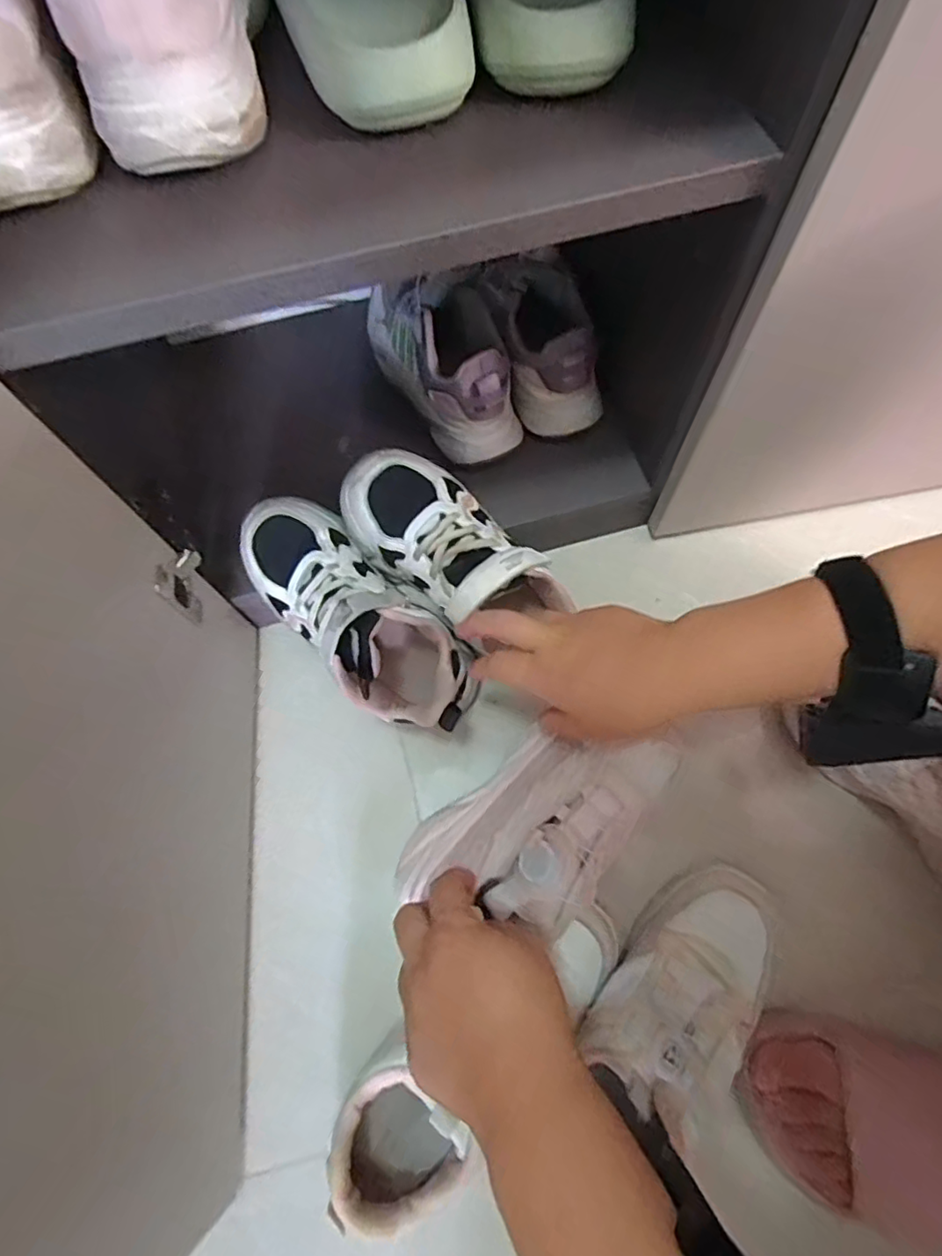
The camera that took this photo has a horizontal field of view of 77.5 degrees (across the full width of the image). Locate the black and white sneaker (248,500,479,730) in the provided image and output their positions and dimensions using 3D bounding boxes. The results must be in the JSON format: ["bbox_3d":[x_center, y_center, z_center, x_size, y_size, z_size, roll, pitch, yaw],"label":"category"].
[{"bbox_3d":[-0.090,-0.010,0.463,0.217,0.099,0.088,44,76,4],"label":"black and white sneaker"}]

